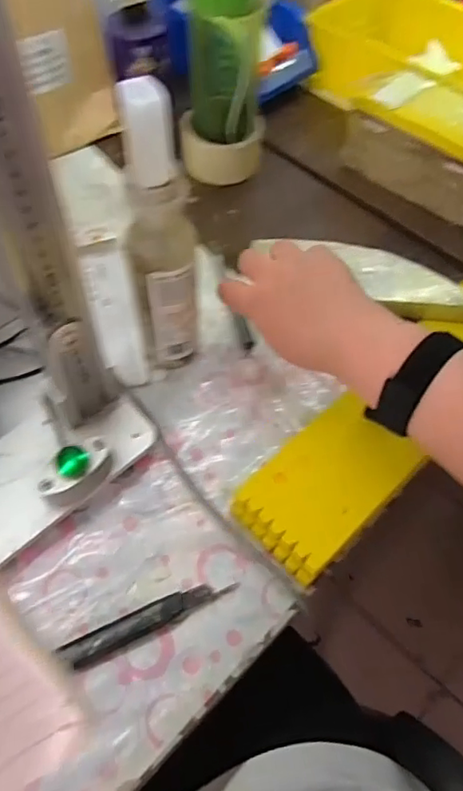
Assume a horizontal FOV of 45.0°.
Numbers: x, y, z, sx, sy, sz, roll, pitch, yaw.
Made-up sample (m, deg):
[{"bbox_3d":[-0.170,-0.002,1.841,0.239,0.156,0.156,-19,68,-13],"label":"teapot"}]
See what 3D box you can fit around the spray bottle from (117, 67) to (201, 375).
[{"bbox_3d":[-0.048,-0.096,0.401,0.045,0.230,0.043,1,58,-1],"label":"spray bottle"}]

